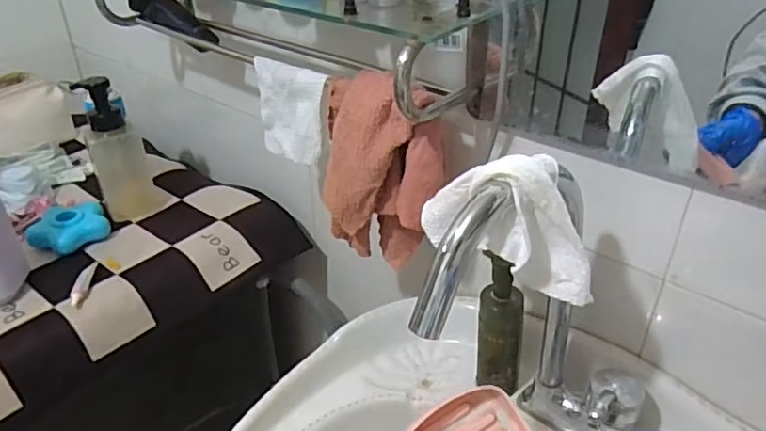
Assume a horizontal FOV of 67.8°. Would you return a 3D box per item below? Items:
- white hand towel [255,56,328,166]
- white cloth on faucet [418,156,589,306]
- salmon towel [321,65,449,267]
[{"bbox_3d":[-0.106,-0.117,0.660,0.107,0.109,0.019,25,41,33],"label":"white hand towel"},{"bbox_3d":[0.092,0.007,0.427,0.126,0.096,0.058,3,33,5],"label":"white cloth on faucet"},{"bbox_3d":[0.001,-0.044,0.604,0.121,0.203,0.086,2,33,3],"label":"salmon towel"}]

